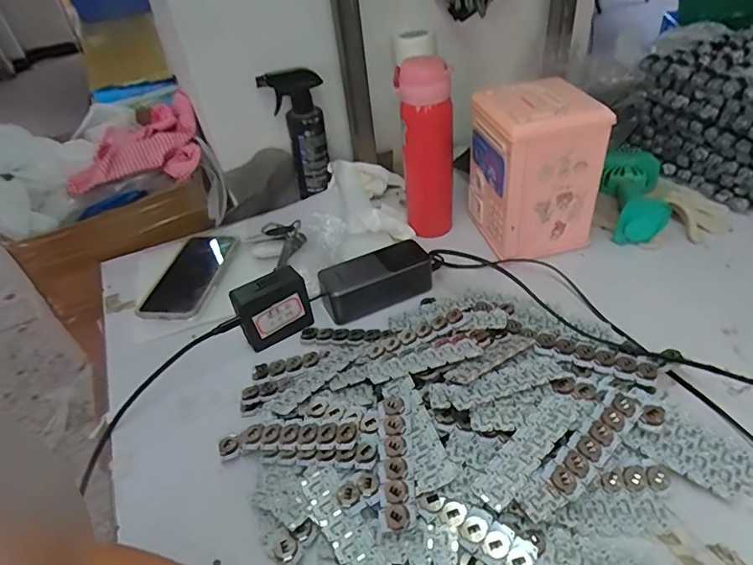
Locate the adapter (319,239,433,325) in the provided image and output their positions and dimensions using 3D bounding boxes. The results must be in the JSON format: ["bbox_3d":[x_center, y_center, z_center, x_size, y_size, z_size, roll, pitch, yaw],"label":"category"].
[{"bbox_3d":[-0.001,-0.007,0.598,0.131,0.044,0.056,-21,42,-14],"label":"adapter"}]

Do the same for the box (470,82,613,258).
[{"bbox_3d":[0.196,-0.138,0.622,0.125,0.179,0.117,-11,40,-3],"label":"box"}]

